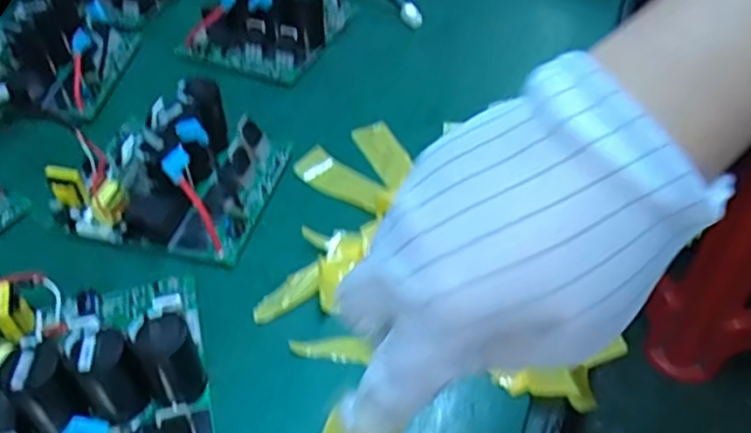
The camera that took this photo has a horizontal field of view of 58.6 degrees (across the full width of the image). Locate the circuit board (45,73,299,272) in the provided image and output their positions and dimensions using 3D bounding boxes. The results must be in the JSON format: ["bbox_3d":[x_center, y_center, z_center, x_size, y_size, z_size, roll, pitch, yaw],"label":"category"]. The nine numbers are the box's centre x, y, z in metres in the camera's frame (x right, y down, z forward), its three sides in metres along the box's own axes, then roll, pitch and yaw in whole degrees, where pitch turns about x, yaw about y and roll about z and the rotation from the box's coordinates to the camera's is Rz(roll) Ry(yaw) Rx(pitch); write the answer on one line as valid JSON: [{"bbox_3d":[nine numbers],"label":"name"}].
[{"bbox_3d":[-0.142,-0.040,0.459,0.132,0.057,0.117,10,47,10],"label":"circuit board"}]

